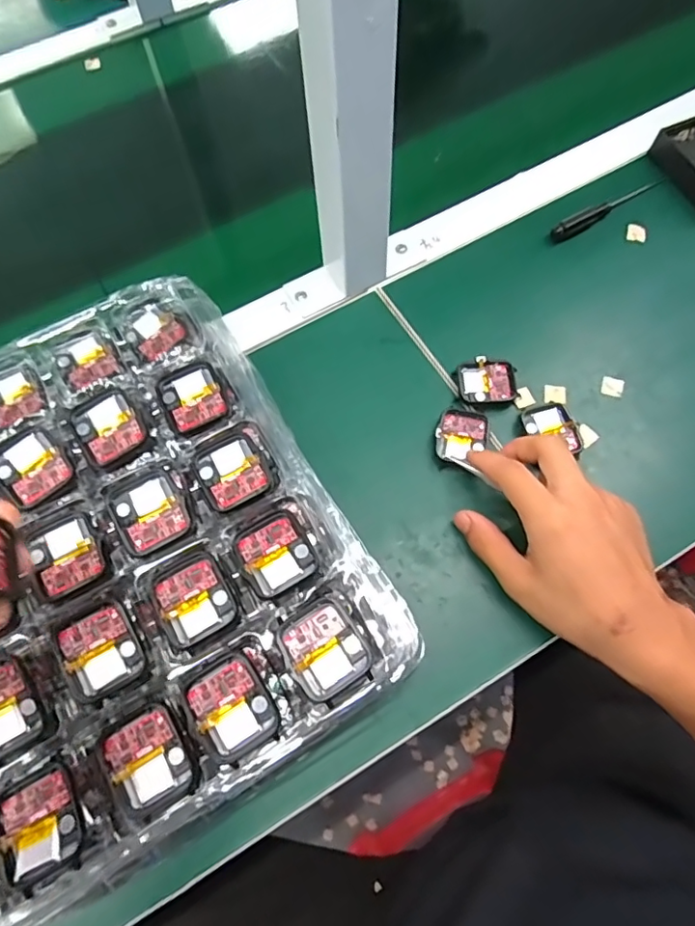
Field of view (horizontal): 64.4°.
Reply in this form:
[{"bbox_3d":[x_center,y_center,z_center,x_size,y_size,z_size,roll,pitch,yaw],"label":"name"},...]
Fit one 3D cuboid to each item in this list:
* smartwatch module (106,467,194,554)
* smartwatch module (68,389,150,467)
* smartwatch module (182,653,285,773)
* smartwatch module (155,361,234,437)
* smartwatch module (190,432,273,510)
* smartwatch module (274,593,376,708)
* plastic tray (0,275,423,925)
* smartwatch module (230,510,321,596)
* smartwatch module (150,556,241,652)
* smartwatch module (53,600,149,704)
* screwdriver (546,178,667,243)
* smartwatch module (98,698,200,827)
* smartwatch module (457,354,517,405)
[{"bbox_3d":[-0.109,0.026,0.304,0.036,0.007,0.040,-28,69,-9],"label":"smartwatch module"},{"bbox_3d":[-0.138,-0.022,0.320,0.035,0.009,0.038,-32,70,-11],"label":"smartwatch module"},{"bbox_3d":[-0.055,0.116,0.262,0.036,0.008,0.043,-29,70,-10],"label":"smartwatch module"},{"bbox_3d":[-0.092,-0.039,0.333,0.037,0.006,0.042,-27,69,-9],"label":"smartwatch module"},{"bbox_3d":[-0.066,0.004,0.316,0.036,0.005,0.041,-26,69,-9],"label":"smartwatch module"},{"bbox_3d":[-0.011,0.092,0.273,0.038,0.006,0.044,-32,70,-11],"label":"smartwatch module"},{"bbox_3d":[-0.136,0.045,0.309,0.246,0.035,0.291,-30,70,-10],"label":"plastic tray"},{"bbox_3d":[-0.038,0.047,0.293,0.037,0.004,0.040,-28,69,-9],"label":"smartwatch module"},{"bbox_3d":[-0.080,0.069,0.285,0.037,0.004,0.044,-29,70,-10],"label":"smartwatch module"},{"bbox_3d":[-0.123,0.093,0.274,0.037,0.010,0.041,-28,69,-9],"label":"smartwatch module"},{"bbox_3d":[0.233,-0.226,0.481,0.122,0.015,0.015,-28,69,-9],"label":"screwdriver"},{"bbox_3d":[-0.094,0.141,0.262,0.041,0.010,0.045,-29,69,-10],"label":"smartwatch module"},{"bbox_3d":[0.107,-0.063,0.421,0.042,0.010,0.036,-2,67,1],"label":"smartwatch module"}]

